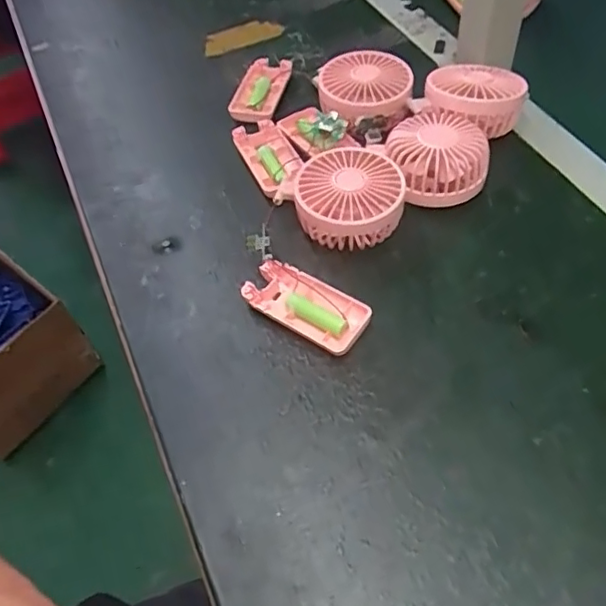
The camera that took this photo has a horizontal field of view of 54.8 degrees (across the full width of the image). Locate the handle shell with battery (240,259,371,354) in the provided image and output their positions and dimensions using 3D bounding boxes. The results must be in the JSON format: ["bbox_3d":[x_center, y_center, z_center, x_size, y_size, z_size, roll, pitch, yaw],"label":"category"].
[{"bbox_3d":[0.001,0.003,0.438,0.093,0.018,0.044,26,60,21],"label":"handle shell with battery"}]

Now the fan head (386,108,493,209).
[{"bbox_3d":[0.115,-0.123,0.502,0.077,0.047,0.079,-2,53,3],"label":"fan head"}]

